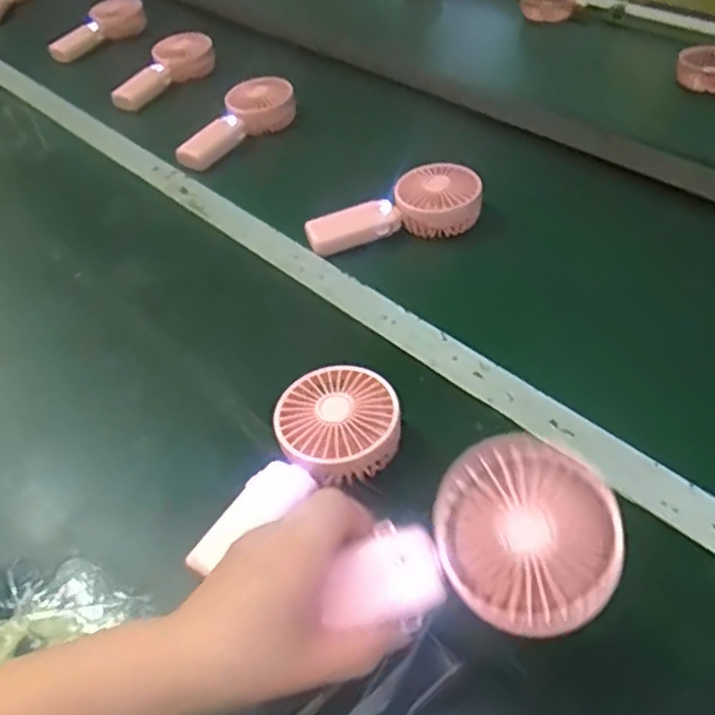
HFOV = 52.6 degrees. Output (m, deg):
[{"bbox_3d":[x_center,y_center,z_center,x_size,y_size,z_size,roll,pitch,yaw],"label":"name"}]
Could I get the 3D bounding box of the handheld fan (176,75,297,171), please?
[{"bbox_3d":[-0.159,-0.296,0.921,0.176,0.056,0.072,-42,53,-17],"label":"handheld fan"}]

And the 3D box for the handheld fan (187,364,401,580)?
[{"bbox_3d":[-0.040,0.074,0.507,0.159,0.041,0.080,-42,53,-20],"label":"handheld fan"}]

